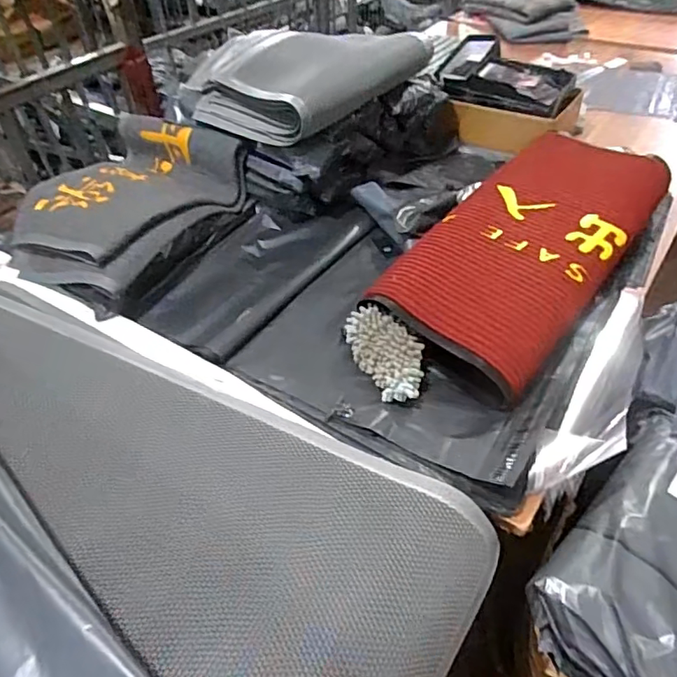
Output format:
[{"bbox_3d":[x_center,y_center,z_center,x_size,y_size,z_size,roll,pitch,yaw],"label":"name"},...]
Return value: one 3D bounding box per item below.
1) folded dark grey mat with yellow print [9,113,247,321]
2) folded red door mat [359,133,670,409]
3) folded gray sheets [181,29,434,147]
[{"bbox_3d":[-0.482,-0.305,1.230,0.427,0.142,0.473,21,50,23],"label":"folded dark grey mat with yellow print"},{"bbox_3d":[0.364,-0.183,1.059,0.314,0.078,0.732,28,53,28],"label":"folded red door mat"},{"bbox_3d":[-0.103,-0.635,1.315,0.445,0.101,0.472,30,53,29],"label":"folded gray sheets"}]

